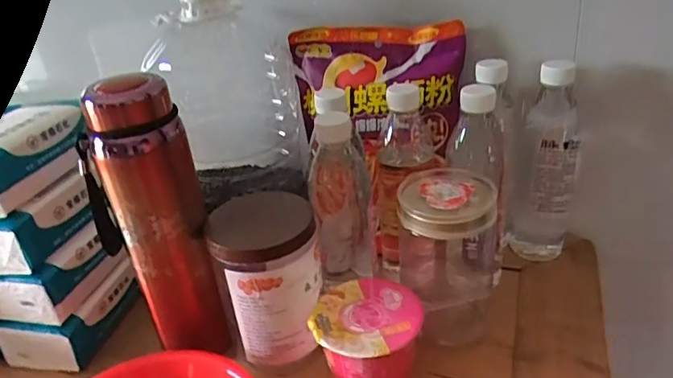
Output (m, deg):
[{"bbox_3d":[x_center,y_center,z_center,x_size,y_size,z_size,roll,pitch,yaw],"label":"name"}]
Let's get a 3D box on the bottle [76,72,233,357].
[{"bbox_3d":[-0.156,0.034,0.491,0.082,0.261,0.074,10,35,25],"label":"bottle"}]

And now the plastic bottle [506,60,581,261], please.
[{"bbox_3d":[0.230,-0.030,0.588,0.063,0.222,0.069,8,34,22],"label":"plastic bottle"}]

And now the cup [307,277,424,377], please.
[{"bbox_3d":[0.029,0.139,0.496,0.094,0.069,0.089,-4,31,2],"label":"cup"}]

